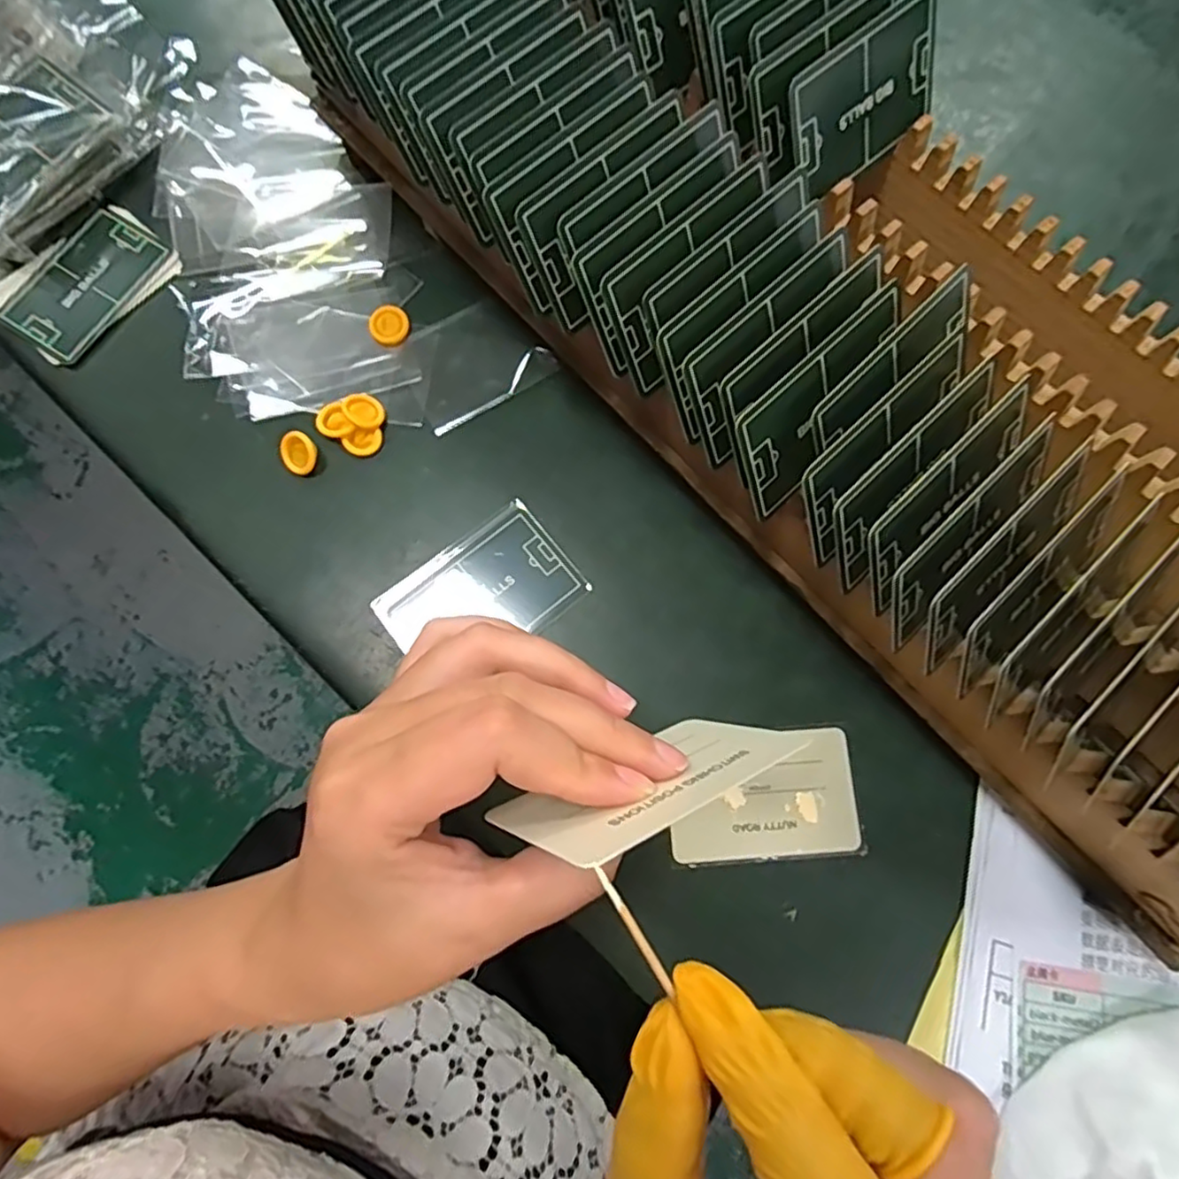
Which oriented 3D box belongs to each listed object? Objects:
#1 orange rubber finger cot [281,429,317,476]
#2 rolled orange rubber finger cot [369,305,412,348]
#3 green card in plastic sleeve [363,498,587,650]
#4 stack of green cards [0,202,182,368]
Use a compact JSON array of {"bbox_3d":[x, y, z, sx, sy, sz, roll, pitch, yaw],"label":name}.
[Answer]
[{"bbox_3d":[-0.145,-0.068,0.323,0.018,0.013,0.017,0,78,-1],"label":"orange rubber finger cot"},{"bbox_3d":[-0.105,-0.140,0.342,0.021,0.006,0.021,0,78,-1],"label":"rolled orange rubber finger cot"},{"bbox_3d":[-0.052,0.003,0.314,0.087,0.006,0.059,-38,81,-8],"label":"green card in plastic sleeve"},{"bbox_3d":[-0.271,-0.166,0.352,0.060,0.007,0.086,44,81,8],"label":"stack of green cards"}]

